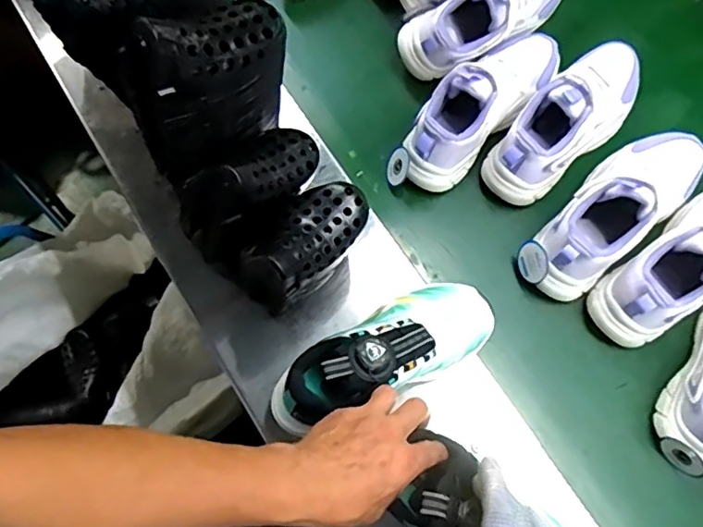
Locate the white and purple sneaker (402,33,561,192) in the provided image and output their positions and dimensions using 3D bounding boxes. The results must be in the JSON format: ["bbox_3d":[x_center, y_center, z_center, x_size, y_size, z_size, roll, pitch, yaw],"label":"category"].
[{"bbox_3d":[0.156,-0.197,0.687,0.087,0.120,0.245,40,76,14],"label":"white and purple sneaker"}]

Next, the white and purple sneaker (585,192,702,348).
[{"bbox_3d":[0.375,-0.009,0.624,0.247,0.126,0.092,-39,74,-11],"label":"white and purple sneaker"}]

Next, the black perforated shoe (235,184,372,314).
[{"bbox_3d":[-0.045,-0.009,0.578,0.135,0.150,0.070,-37,74,-11],"label":"black perforated shoe"}]

